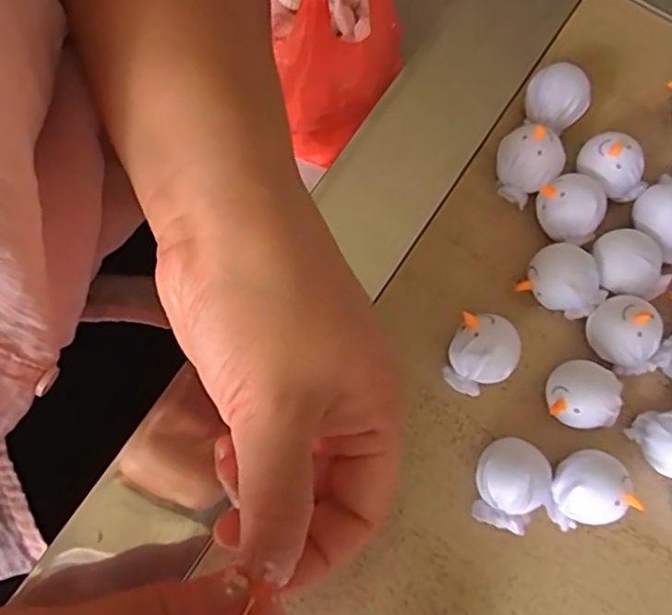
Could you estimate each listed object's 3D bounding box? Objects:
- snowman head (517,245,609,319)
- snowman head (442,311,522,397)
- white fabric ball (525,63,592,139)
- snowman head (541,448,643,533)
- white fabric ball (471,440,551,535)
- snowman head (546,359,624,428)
[{"bbox_3d":[0.091,-0.009,0.241,0.031,0.025,0.022,31,78,8],"label":"snowman head"},{"bbox_3d":[0.055,0.019,0.235,0.024,0.026,0.028,22,77,6],"label":"snowman head"},{"bbox_3d":[0.093,-0.086,0.261,0.024,0.023,0.026,0,76,0],"label":"white fabric ball"},{"bbox_3d":[0.090,0.066,0.222,0.026,0.025,0.026,-8,76,-2],"label":"snowman head"},{"bbox_3d":[0.063,0.065,0.223,0.023,0.025,0.030,12,76,3],"label":"white fabric ball"},{"bbox_3d":[0.091,0.034,0.232,0.024,0.023,0.024,0,76,0],"label":"snowman head"}]

